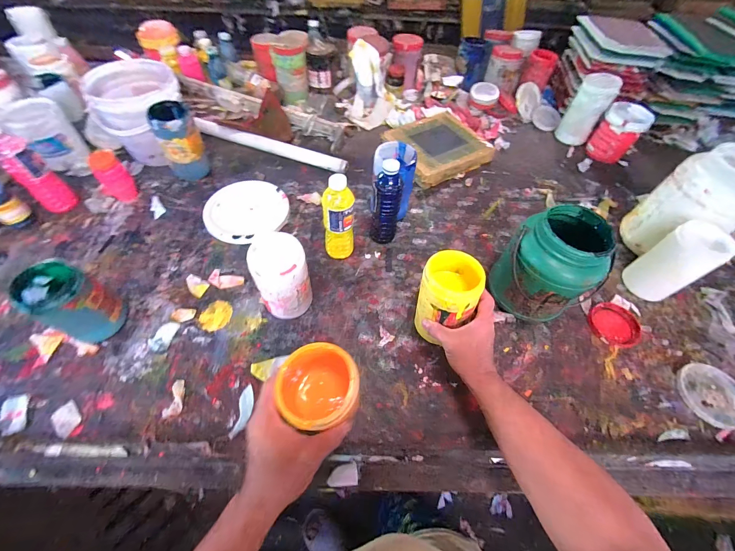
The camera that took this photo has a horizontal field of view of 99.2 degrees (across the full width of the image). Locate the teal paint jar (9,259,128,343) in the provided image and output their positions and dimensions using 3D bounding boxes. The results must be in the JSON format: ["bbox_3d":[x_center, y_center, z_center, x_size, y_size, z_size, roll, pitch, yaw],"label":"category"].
[{"bbox_3d":[-0.517,0.048,0.556,0.103,0.145,0.097,1,59,-2],"label":"teal paint jar"}]

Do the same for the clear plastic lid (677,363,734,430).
[{"bbox_3d":[0.645,0.228,0.580,0.113,0.018,0.112,1,59,-2],"label":"clear plastic lid"}]

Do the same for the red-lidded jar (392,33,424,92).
[{"bbox_3d":[0.125,-0.708,1.048,0.097,0.139,0.108,10,58,3],"label":"red-lidded jar"}]

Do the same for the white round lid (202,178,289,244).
[{"bbox_3d":[-0.302,-0.163,0.779,0.202,0.013,0.200,2,56,-3],"label":"white round lid"}]

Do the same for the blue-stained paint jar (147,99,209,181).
[{"bbox_3d":[-0.465,-0.332,0.784,0.099,0.159,0.101,-26,64,-17],"label":"blue-stained paint jar"}]

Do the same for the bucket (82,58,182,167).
[{"bbox_3d":[-0.567,-0.412,0.816,0.208,0.181,0.204,1,59,-2],"label":"bucket"}]

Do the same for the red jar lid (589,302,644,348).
[{"bbox_3d":[0.519,0.102,0.656,0.101,0.009,0.099,1,59,-2],"label":"red jar lid"}]

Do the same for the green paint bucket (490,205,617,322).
[{"bbox_3d":[0.340,-0.010,0.600,0.142,0.204,0.143,1,58,-2],"label":"green paint bucket"}]

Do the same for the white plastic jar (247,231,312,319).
[{"bbox_3d":[-0.154,0.008,0.577,0.091,0.187,0.083,1,59,-2],"label":"white plastic jar"}]

